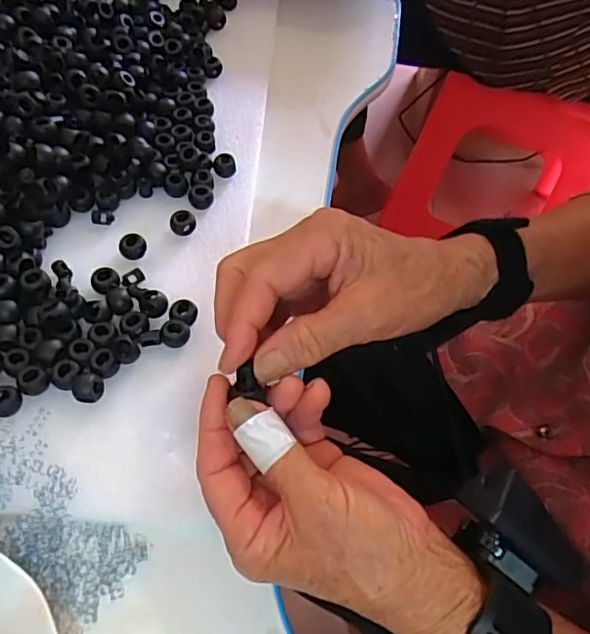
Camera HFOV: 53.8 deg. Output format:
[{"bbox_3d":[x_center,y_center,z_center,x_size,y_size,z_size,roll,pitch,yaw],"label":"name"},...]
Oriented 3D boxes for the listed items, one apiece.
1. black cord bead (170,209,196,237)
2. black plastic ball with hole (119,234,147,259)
[{"bbox_3d":[-0.078,-0.066,0.404,0.017,0.014,0.015,-7,59,-9],"label":"black cord bead"},{"bbox_3d":[-0.110,-0.047,0.394,0.018,0.011,0.015,-6,59,-8],"label":"black plastic ball with hole"}]

